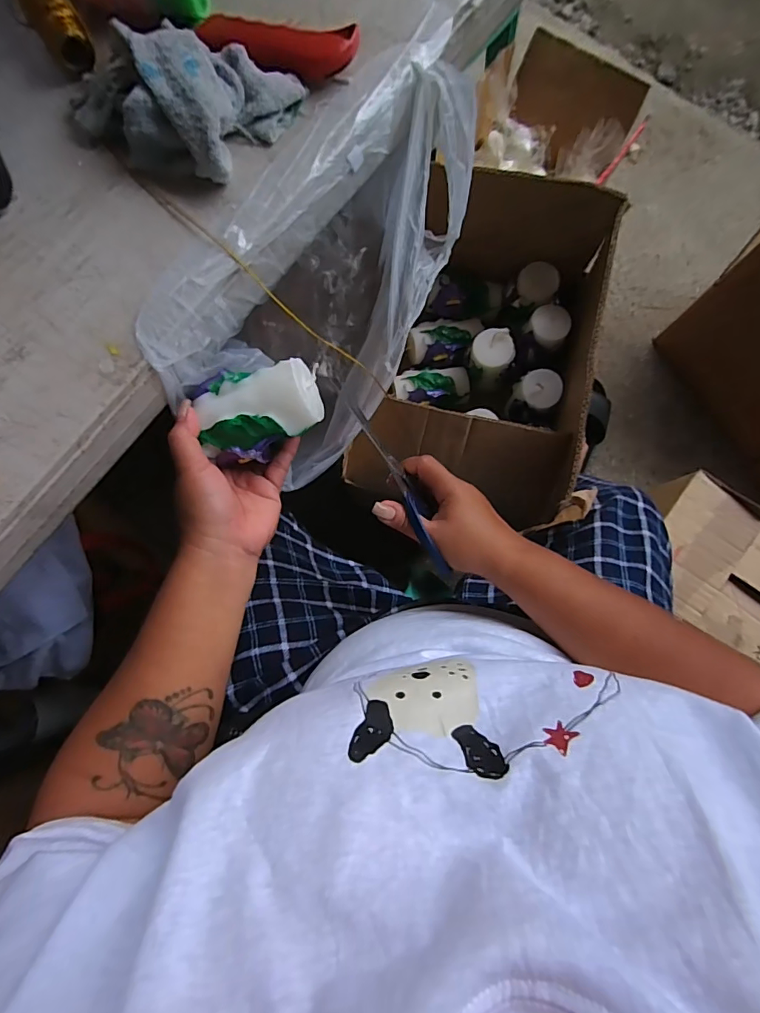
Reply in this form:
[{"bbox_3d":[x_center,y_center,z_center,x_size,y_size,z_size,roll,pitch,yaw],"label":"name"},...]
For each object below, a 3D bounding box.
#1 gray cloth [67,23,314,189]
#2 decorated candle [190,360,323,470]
[{"bbox_3d":[-0.142,-0.292,0.323,0.138,0.047,0.111,30,83,6],"label":"gray cloth"},{"bbox_3d":[-0.093,-0.072,0.359,0.093,0.047,0.064,-6,81,1],"label":"decorated candle"}]

